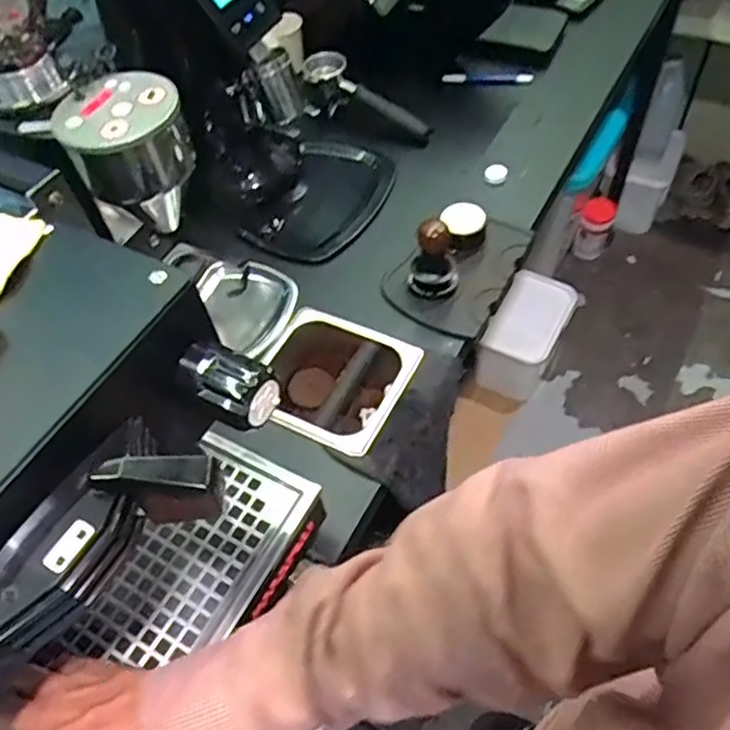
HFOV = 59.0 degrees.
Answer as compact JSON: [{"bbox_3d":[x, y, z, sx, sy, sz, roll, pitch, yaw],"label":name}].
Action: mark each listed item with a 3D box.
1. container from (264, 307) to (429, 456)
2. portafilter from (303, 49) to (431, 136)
[{"bbox_3d":[-0.049,0.040,0.820,0.198,0.122,0.161,20,59,18],"label":"container"},{"bbox_3d":[-0.001,-0.417,1.019,0.218,0.067,0.063,31,61,4],"label":"portafilter"}]

